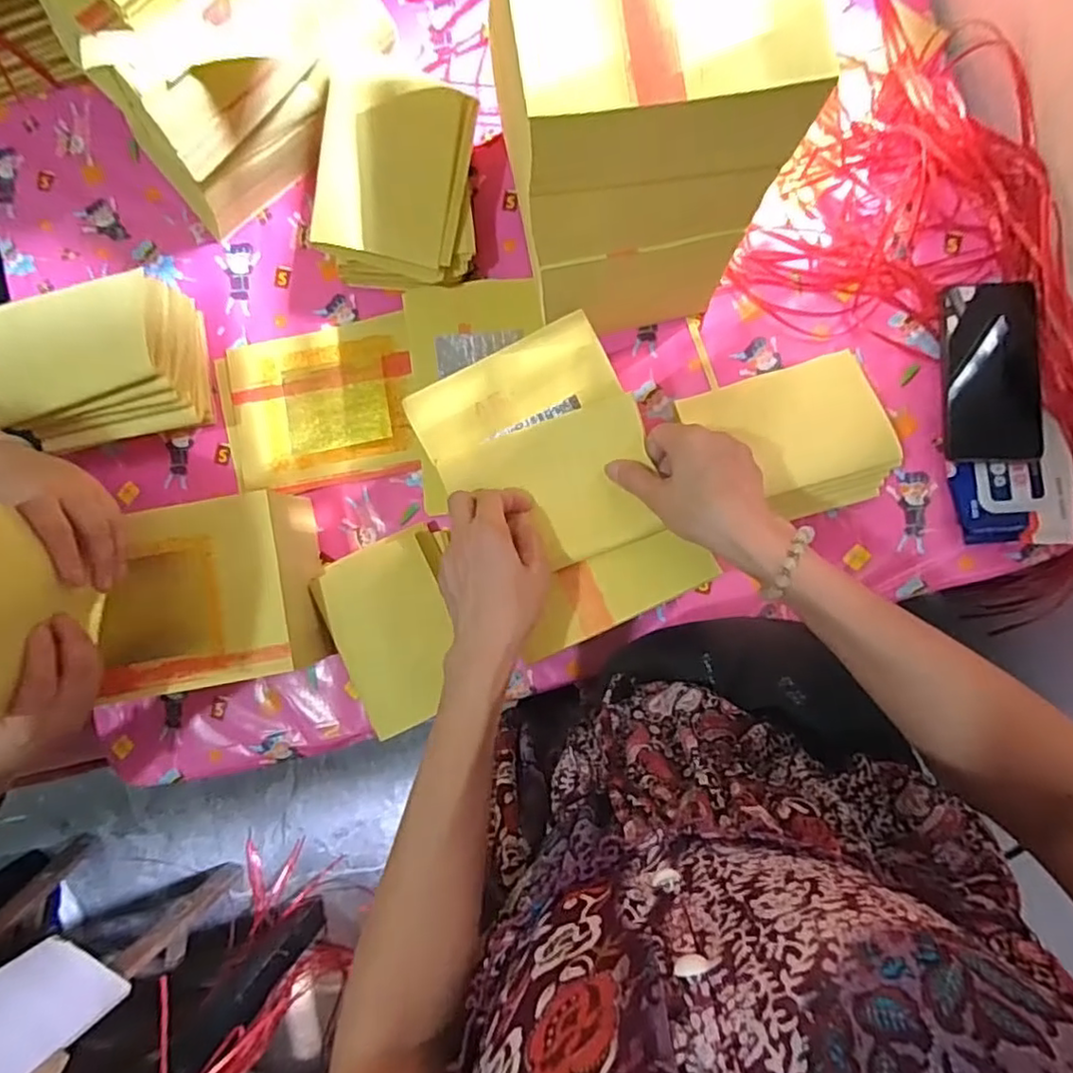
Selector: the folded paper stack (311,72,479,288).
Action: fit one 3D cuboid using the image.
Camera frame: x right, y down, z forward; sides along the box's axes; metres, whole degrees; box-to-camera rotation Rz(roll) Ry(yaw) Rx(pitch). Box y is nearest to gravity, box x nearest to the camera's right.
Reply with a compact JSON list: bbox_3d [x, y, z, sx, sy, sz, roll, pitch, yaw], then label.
[{"bbox_3d":[-0.126,-0.330,0.597,0.142,0.071,0.183,9,96,-16],"label":"folded paper stack"}]

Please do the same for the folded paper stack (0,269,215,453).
[{"bbox_3d":[-0.409,-0.161,0.607,0.153,0.130,0.132,-11,86,5],"label":"folded paper stack"}]

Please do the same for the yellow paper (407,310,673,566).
[{"bbox_3d":[0.006,-0.063,0.493,0.152,0.018,0.172,-26,85,3],"label":"yellow paper"}]

